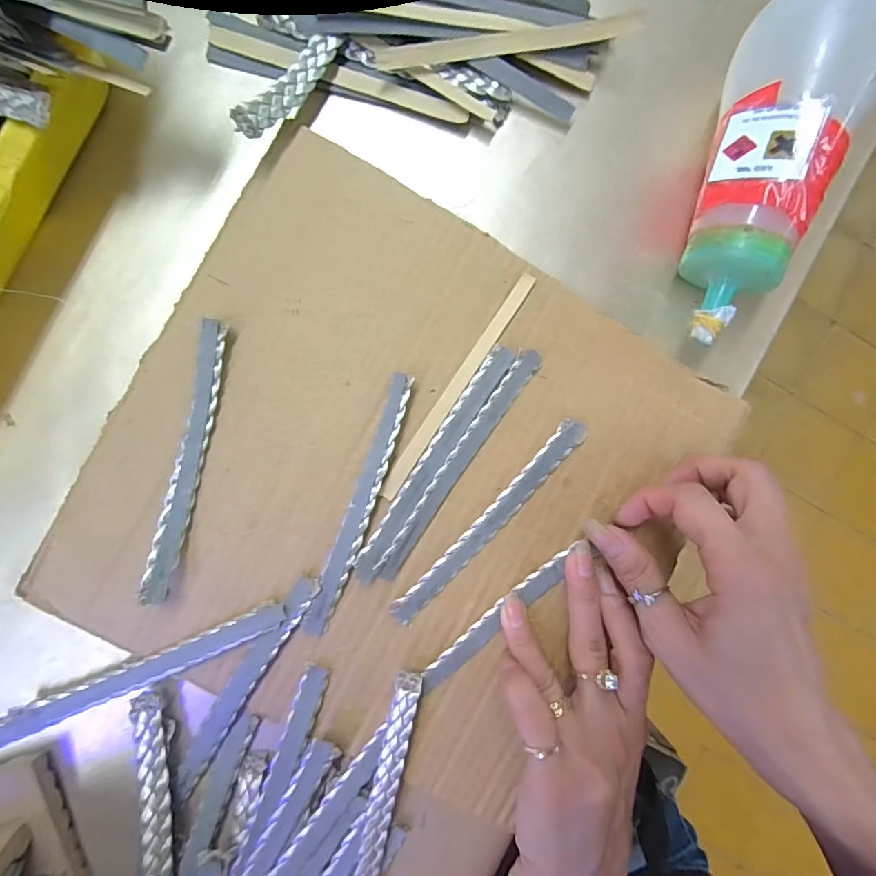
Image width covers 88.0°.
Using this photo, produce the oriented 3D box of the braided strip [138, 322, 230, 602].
[{"bbox_3d":[-0.120,0.009,0.216,0.012,0.017,0.131,11,89,-4],"label":"braided strip"}]

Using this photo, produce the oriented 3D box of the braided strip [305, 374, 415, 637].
[{"bbox_3d":[-0.038,0.033,0.226,0.012,0.008,0.134,20,88,-4],"label":"braided strip"}]

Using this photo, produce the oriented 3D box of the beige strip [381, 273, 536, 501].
[{"bbox_3d":[0.011,-0.027,0.230,0.009,0.004,0.133,33,87,-3],"label":"beige strip"}]

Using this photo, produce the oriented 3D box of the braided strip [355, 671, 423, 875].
[{"bbox_3d":[-0.027,0.180,0.223,0.013,0.005,0.132,12,92,-2],"label":"braided strip"}]

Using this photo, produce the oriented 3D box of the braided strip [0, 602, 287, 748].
[{"bbox_3d":[-0.169,0.124,0.217,0.201,0.008,0.013,-23,91,-4],"label":"braided strip"}]

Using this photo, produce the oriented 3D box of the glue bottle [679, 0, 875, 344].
[{"bbox_3d":[0.155,-0.125,0.218,0.057,0.062,0.158,17,88,-4],"label":"glue bottle"}]

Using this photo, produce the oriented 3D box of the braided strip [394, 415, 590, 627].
[{"bbox_3d":[0.027,0.042,0.233,0.014,0.005,0.134,45,87,-3],"label":"braided strip"}]

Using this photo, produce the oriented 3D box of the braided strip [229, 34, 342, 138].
[{"bbox_3d":[-0.072,-0.169,0.218,0.013,0.010,0.071,34,75,-3],"label":"braided strip"}]

